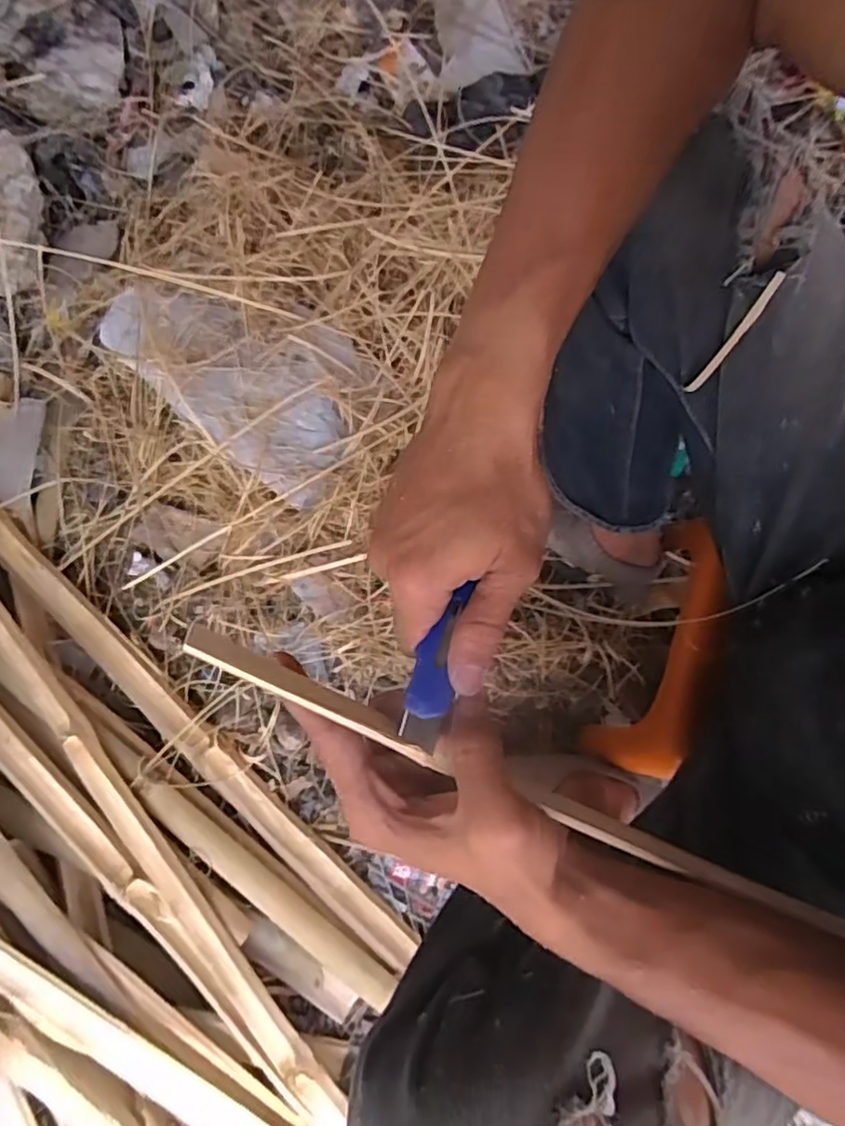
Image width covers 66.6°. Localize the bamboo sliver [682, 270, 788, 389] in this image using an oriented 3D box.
[{"bbox_3d":[0.183,-0.132,0.381,0.008,0.087,0.009,36,55,7],"label":"bamboo sliver"}]

